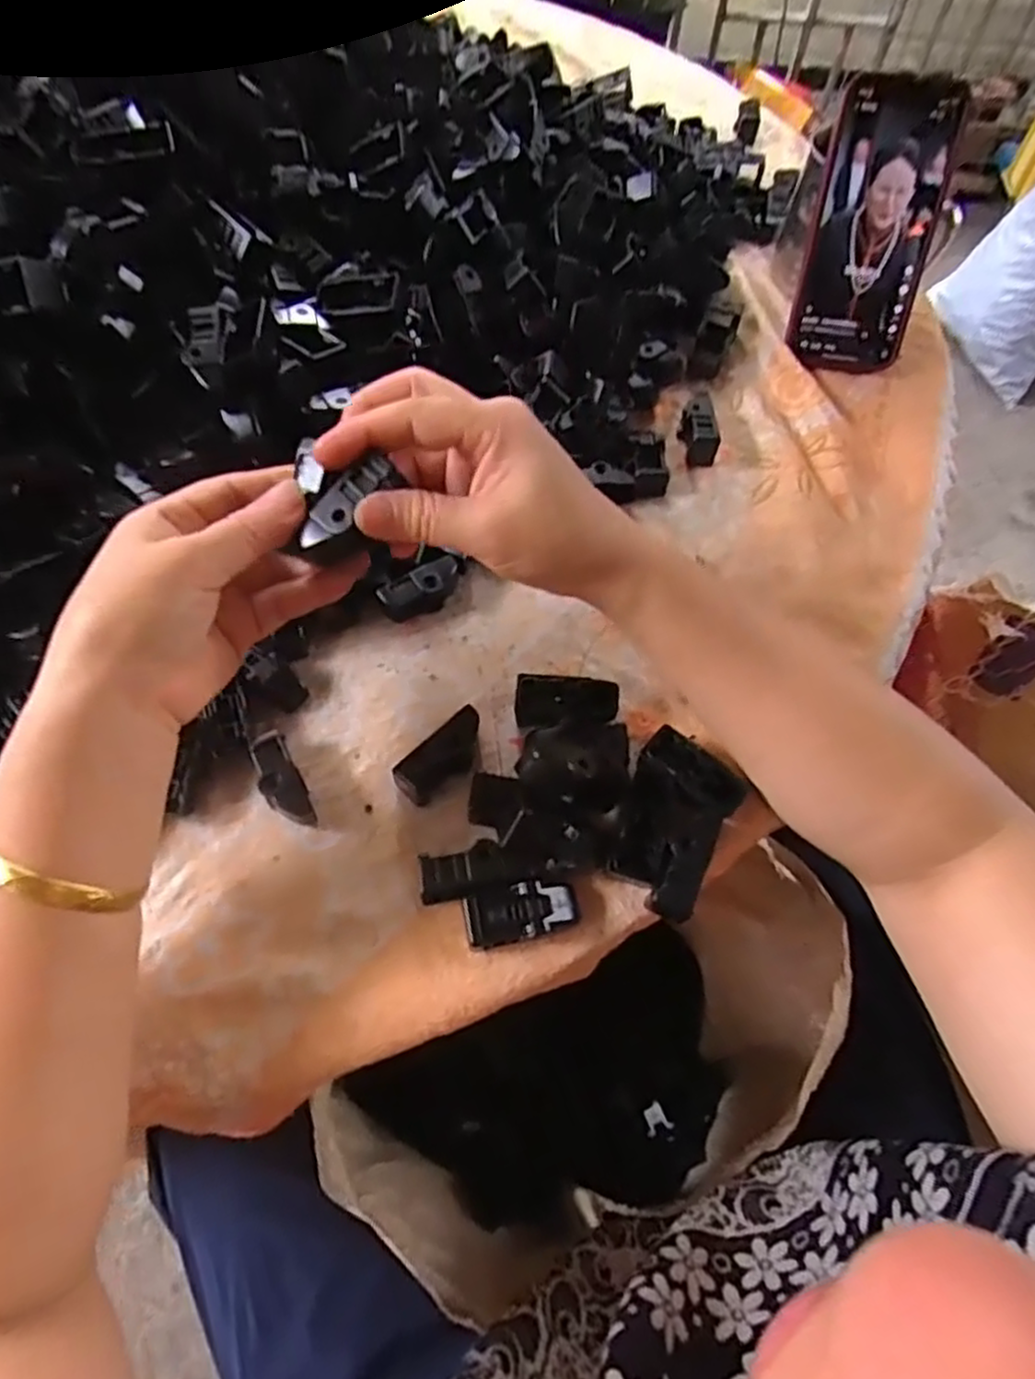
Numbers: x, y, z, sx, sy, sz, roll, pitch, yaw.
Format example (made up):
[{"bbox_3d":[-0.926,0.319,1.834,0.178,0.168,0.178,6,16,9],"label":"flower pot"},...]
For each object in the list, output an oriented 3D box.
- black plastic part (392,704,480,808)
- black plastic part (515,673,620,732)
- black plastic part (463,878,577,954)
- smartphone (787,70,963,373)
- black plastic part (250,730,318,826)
[{"bbox_3d":[-0.035,0.032,0.342,0.049,0.019,0.018,-40,70,-20],"label":"black plastic part"},{"bbox_3d":[0.024,0.005,0.356,0.048,0.013,0.025,-2,62,-3],"label":"black plastic part"},{"bbox_3d":[0.003,0.095,0.309,0.050,0.013,0.022,-5,61,-20],"label":"black plastic part"},{"bbox_3d":[0.222,-0.282,0.452,0.072,0.150,0.010,11,32,8],"label":"smartphone"},{"bbox_3d":[-0.107,0.042,0.333,0.017,0.015,0.046,-27,81,-15],"label":"black plastic part"}]

